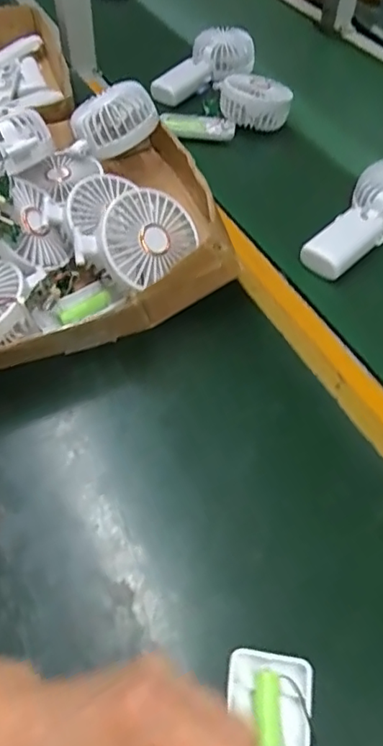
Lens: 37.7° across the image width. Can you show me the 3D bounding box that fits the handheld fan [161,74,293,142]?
[{"bbox_3d":[0.040,-0.330,0.690,0.160,0.048,0.072,-13,53,-13],"label":"handheld fan"}]

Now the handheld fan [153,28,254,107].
[{"bbox_3d":[0.018,-0.419,0.758,0.078,0.049,0.164,27,55,18],"label":"handheld fan"}]

